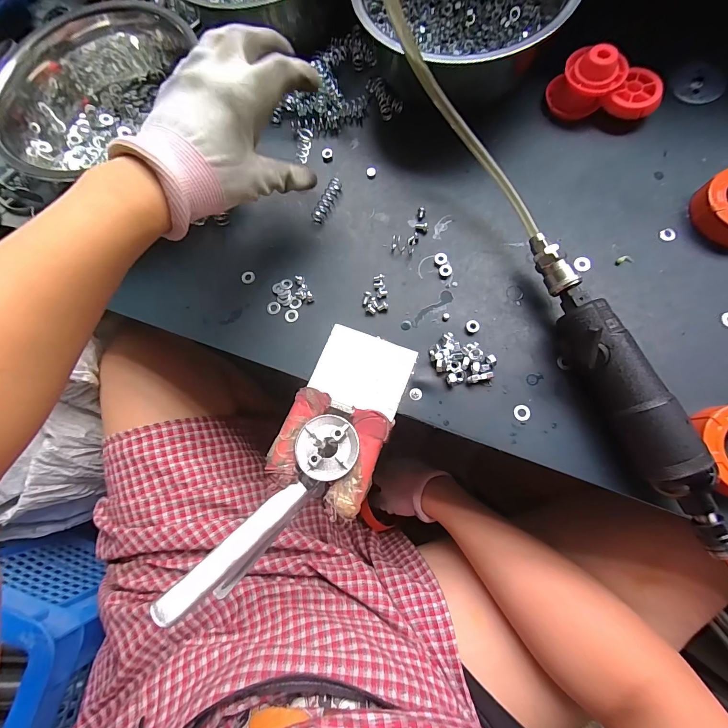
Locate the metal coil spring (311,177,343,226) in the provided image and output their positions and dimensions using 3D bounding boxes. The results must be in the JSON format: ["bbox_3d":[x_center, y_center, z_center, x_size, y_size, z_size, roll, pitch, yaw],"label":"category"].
[{"bbox_3d":[-0.035,-0.152,0.321,0.011,0.009,0.045,24,80,11],"label":"metal coil spring"}]

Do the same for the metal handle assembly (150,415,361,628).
[{"bbox_3d":[-0.065,0.097,0.238,0.154,0.047,0.045,-40,76,-20],"label":"metal handle assembly"}]

